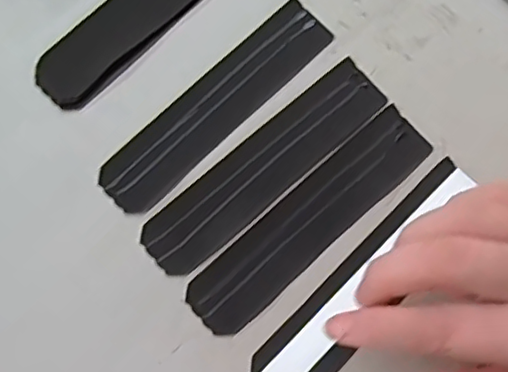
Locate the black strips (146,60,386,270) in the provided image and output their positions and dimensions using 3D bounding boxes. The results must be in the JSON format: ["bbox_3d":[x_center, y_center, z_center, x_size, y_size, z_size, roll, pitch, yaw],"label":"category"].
[{"bbox_3d":[0.005,-0.010,0.307,0.138,0.005,0.033,-41,80,-8],"label":"black strips"}]

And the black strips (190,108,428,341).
[{"bbox_3d":[0.028,0.016,0.301,0.139,0.005,0.033,-42,80,-8],"label":"black strips"}]

